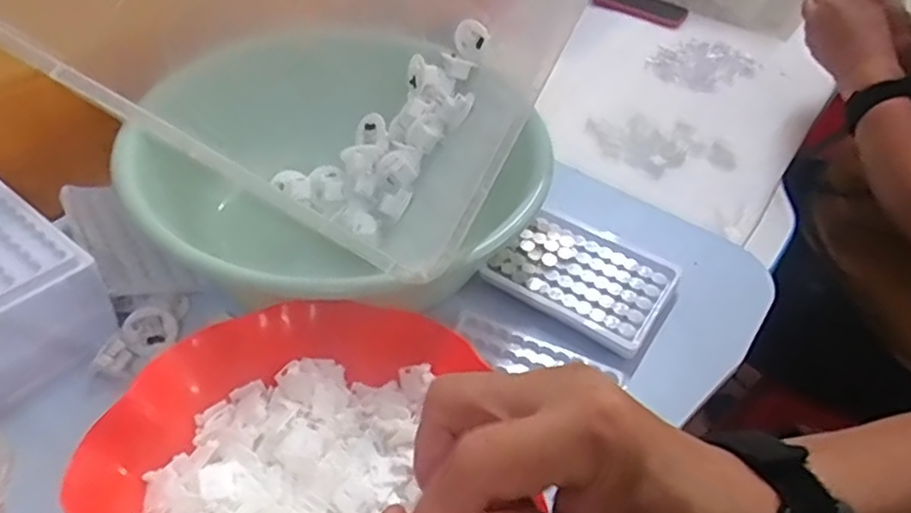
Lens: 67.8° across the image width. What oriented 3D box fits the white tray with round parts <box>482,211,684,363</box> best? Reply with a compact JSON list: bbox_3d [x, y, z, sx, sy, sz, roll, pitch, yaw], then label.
[{"bbox_3d":[0.100,0.014,0.524,0.126,0.018,0.097,29,48,20],"label":"white tray with round parts"}]

